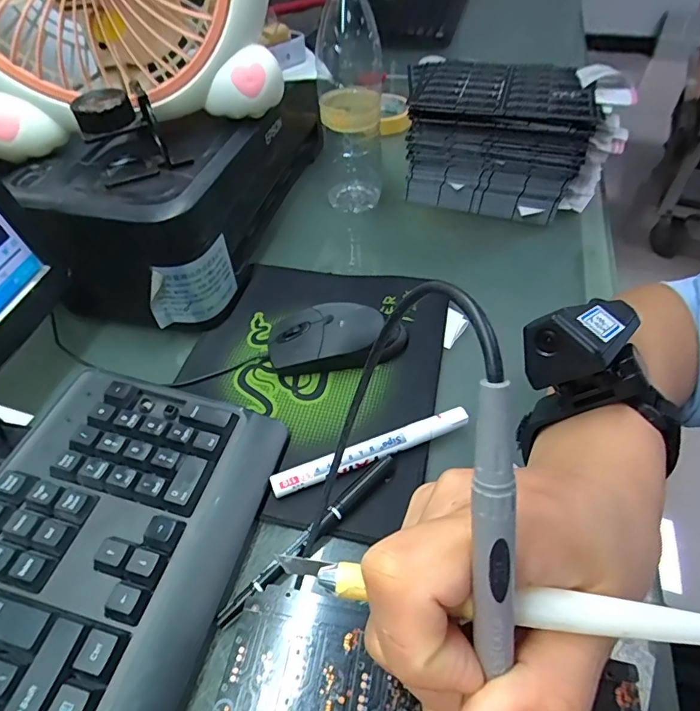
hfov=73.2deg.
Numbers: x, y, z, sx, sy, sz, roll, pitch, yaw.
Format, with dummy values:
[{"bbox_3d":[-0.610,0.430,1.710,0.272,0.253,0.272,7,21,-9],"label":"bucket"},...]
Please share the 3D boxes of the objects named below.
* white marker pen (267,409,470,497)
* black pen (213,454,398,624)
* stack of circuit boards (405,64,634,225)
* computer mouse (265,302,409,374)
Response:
[{"bbox_3d":[0.016,0.067,0.327,0.142,0.017,0.013,-18,50,-13],"label":"white marker pen"},{"bbox_3d":[-0.021,0.111,0.294,0.142,0.013,0.013,-37,56,-26],"label":"black pen"},{"bbox_3d":[0.170,-0.227,0.520,0.222,0.124,0.129,12,50,13],"label":"stack of circuit boards"},{"bbox_3d":[-0.011,-0.013,0.385,0.111,0.038,0.056,2,48,4],"label":"computer mouse"}]

